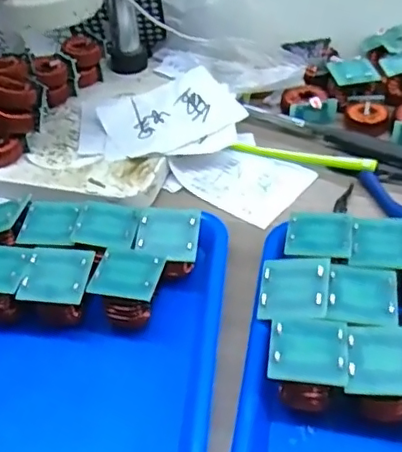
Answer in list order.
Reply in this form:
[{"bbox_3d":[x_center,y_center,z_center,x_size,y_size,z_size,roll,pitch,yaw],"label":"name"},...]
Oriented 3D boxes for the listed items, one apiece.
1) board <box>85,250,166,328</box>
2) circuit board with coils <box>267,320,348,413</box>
[{"bbox_3d":[-0.052,0.044,0.412,0.046,0.032,0.046,8,44,13],"label":"board"},{"bbox_3d":[0.067,0.087,0.359,0.046,0.036,0.044,4,43,10],"label":"circuit board with coils"}]

